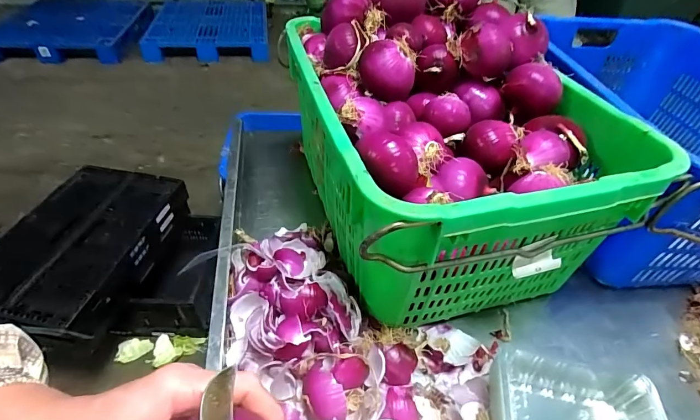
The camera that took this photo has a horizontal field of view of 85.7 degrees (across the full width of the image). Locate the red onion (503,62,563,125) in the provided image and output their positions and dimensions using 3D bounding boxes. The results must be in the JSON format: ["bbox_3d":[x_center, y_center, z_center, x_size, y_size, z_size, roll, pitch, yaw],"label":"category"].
[{"bbox_3d":[0.299,-0.189,0.631,0.089,0.091,0.097,22,47,18],"label":"red onion"}]

